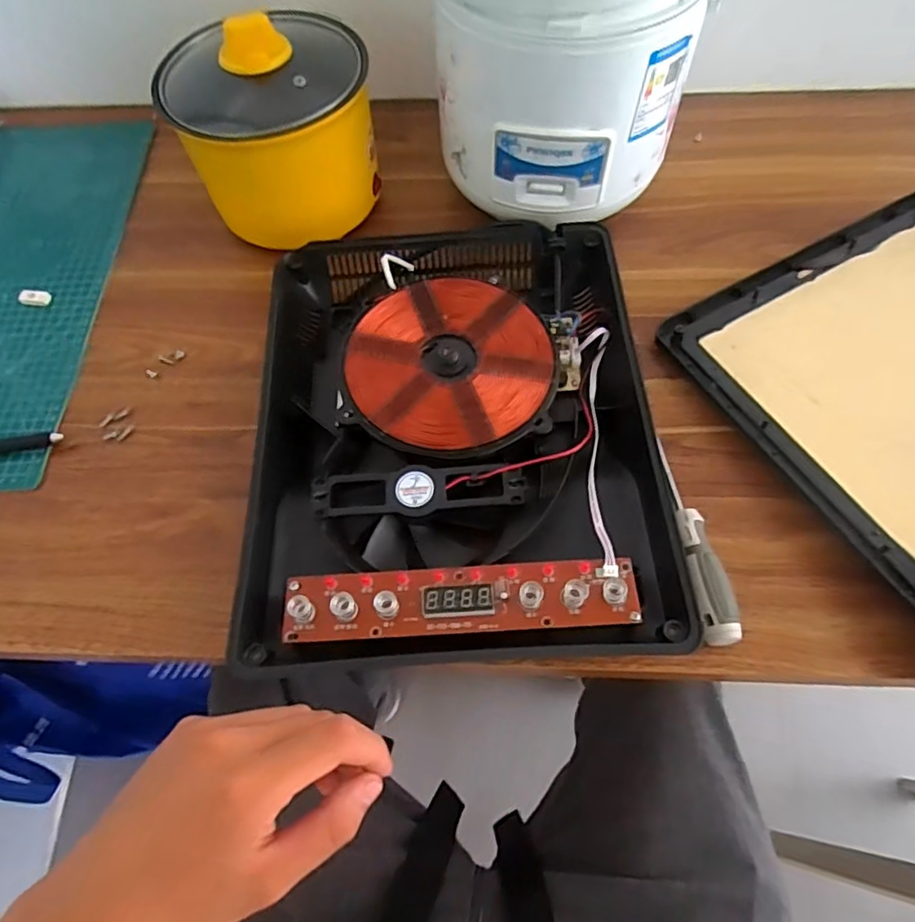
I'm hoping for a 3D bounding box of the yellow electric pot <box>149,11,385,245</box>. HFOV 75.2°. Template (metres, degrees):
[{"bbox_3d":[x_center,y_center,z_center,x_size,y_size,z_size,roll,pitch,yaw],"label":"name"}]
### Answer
[{"bbox_3d":[-0.154,-0.287,0.518,0.153,0.153,0.141,-1,64,3],"label":"yellow electric pot"}]

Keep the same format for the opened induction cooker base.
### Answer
[{"bbox_3d":[-0.002,-0.041,0.441,0.268,0.059,0.366,-4,64,2],"label":"opened induction cooker base"}]

